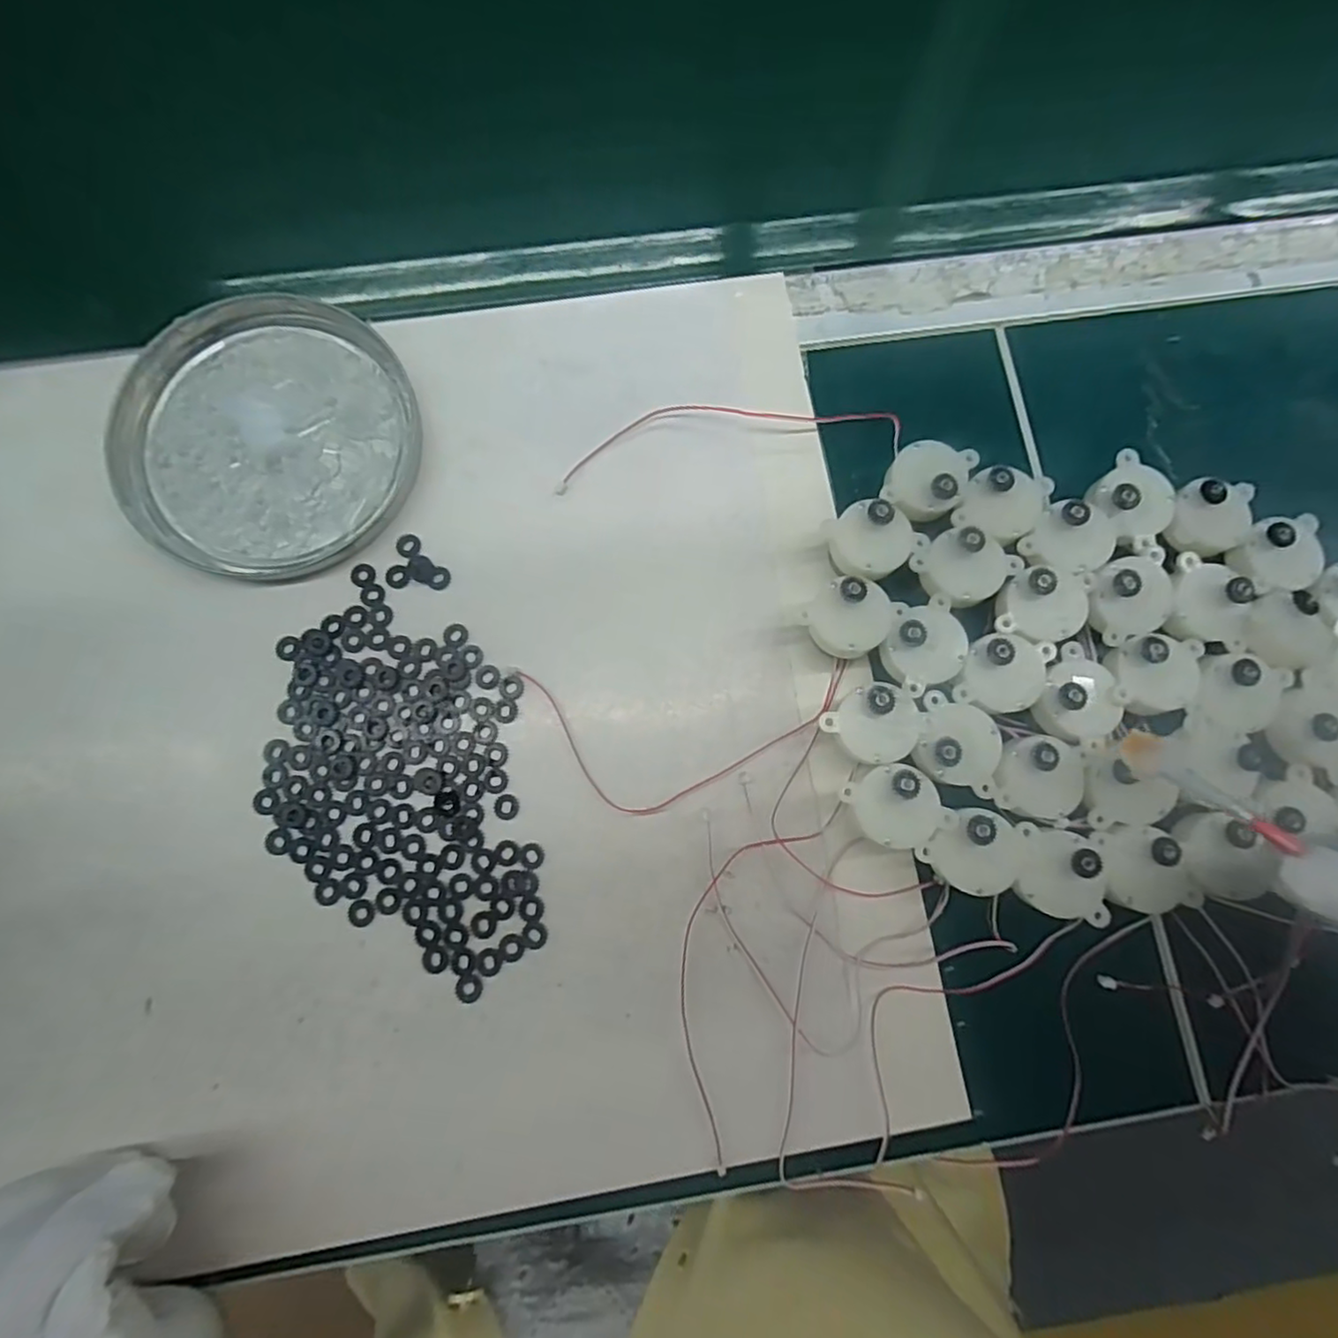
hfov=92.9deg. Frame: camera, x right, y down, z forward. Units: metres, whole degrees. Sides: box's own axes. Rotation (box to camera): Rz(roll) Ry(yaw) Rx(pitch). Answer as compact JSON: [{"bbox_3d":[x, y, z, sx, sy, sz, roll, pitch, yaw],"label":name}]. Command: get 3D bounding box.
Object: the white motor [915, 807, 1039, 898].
[{"bbox_3d":[0.118,0.071,0.252,0.037,0.030,0.032,21,80,3],"label":"white motor"}]

